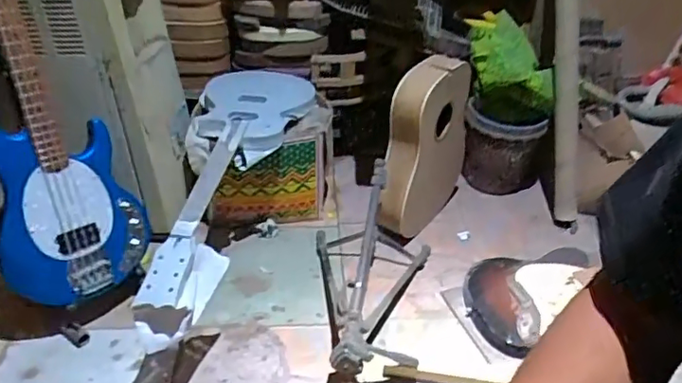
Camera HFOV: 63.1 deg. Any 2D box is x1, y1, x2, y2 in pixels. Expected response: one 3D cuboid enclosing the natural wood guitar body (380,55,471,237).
[{"bbox_3d":[0.242,-0.126,1.610,0.116,0.492,0.368,23,39,26],"label":"natural wood guitar body"}]

